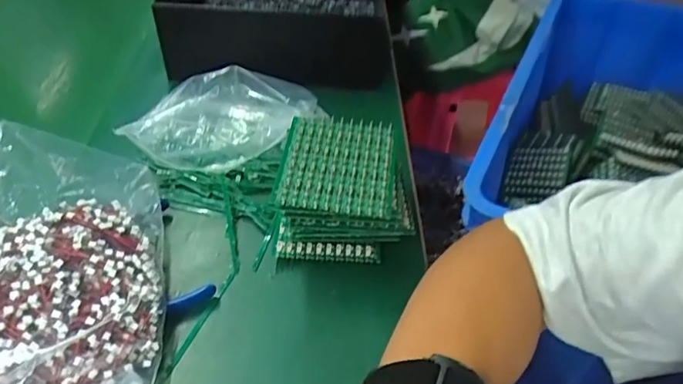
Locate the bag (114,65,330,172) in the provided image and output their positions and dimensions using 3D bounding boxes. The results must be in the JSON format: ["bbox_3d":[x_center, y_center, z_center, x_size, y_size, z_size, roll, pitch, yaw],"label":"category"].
[{"bbox_3d":[-0.102,-0.063,0.461,0.163,0.065,0.077,-3,45,-4],"label":"bag"}]

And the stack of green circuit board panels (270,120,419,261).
[{"bbox_3d":[0.004,0.000,0.397,0.096,0.075,0.082,5,45,4],"label":"stack of green circuit board panels"}]

